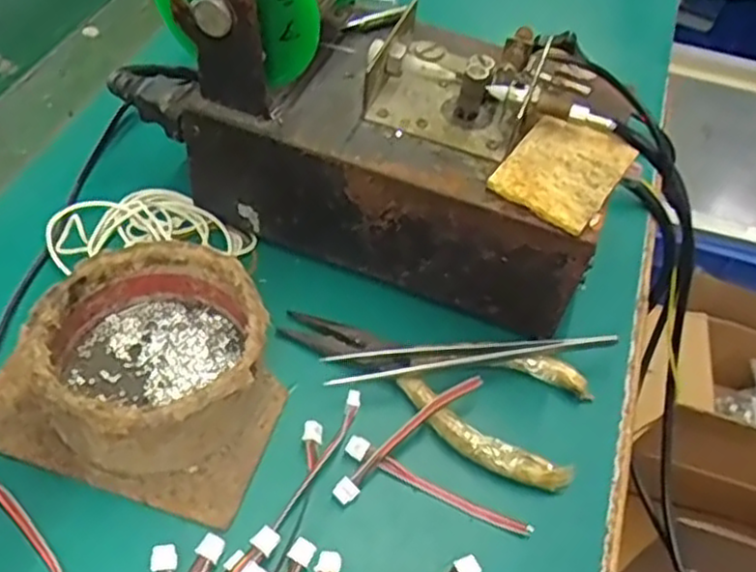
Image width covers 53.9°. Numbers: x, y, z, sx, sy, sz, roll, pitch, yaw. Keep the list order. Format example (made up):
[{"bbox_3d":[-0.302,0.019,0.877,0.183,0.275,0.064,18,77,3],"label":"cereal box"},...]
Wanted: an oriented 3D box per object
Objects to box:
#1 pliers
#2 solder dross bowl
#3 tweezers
[{"bbox_3d":[0.024,0.036,0.317,0.131,0.012,0.059,26,52,11],"label":"pliers"},{"bbox_3d":[-0.087,0.026,0.285,0.083,0.041,0.082,5,51,-6],"label":"solder dross bowl"},{"bbox_3d":[0.040,0.026,0.316,0.123,0.010,0.016,-4,53,-13],"label":"tweezers"}]

